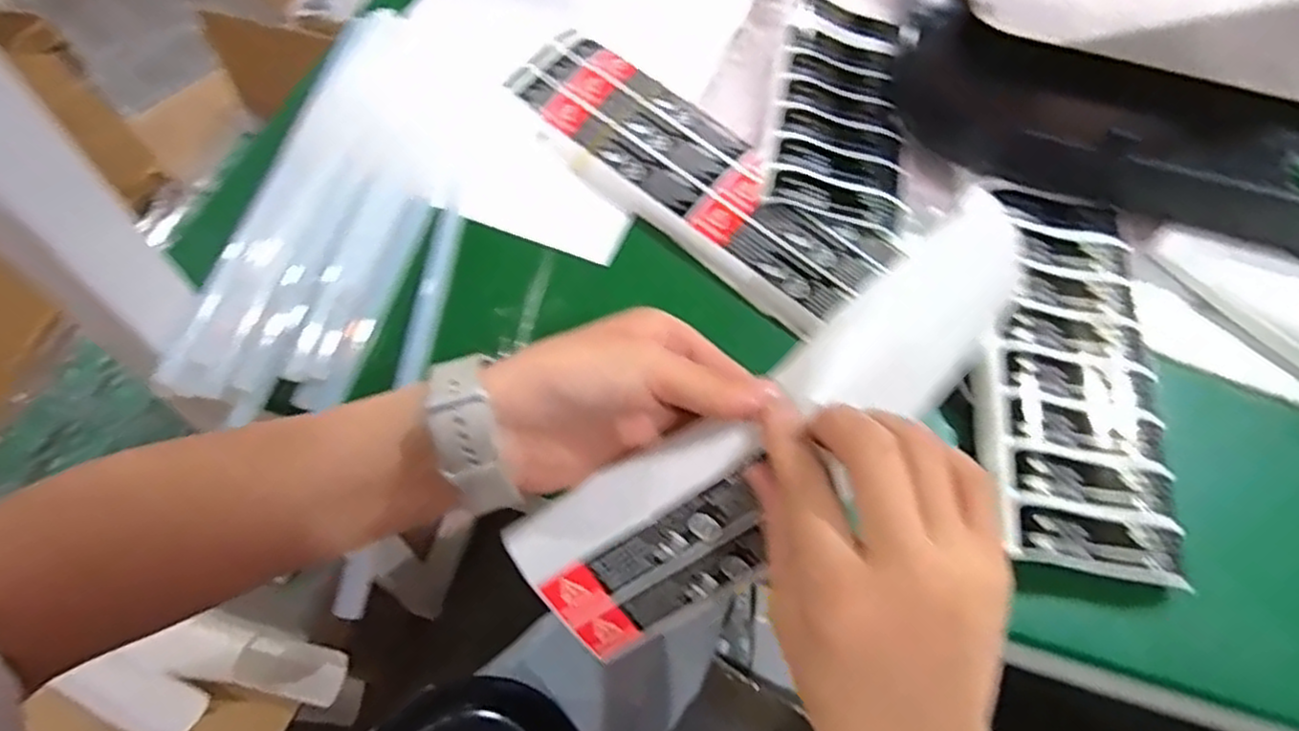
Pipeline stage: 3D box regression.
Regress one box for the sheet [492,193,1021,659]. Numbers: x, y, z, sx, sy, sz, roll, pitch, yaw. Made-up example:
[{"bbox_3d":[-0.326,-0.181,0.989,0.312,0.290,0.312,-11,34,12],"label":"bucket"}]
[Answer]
[{"bbox_3d":[0.055,0.028,0.306,0.239,0.036,0.068,-40,70,3],"label":"sheet"}]

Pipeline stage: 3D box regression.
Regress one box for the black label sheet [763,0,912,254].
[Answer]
[{"bbox_3d":[0.123,-0.170,0.471,0.083,0.009,0.205,10,60,2],"label":"black label sheet"}]

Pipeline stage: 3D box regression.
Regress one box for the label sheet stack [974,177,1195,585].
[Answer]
[{"bbox_3d":[0.219,-0.003,0.393,0.093,0.014,0.223,8,60,1],"label":"label sheet stack"}]

